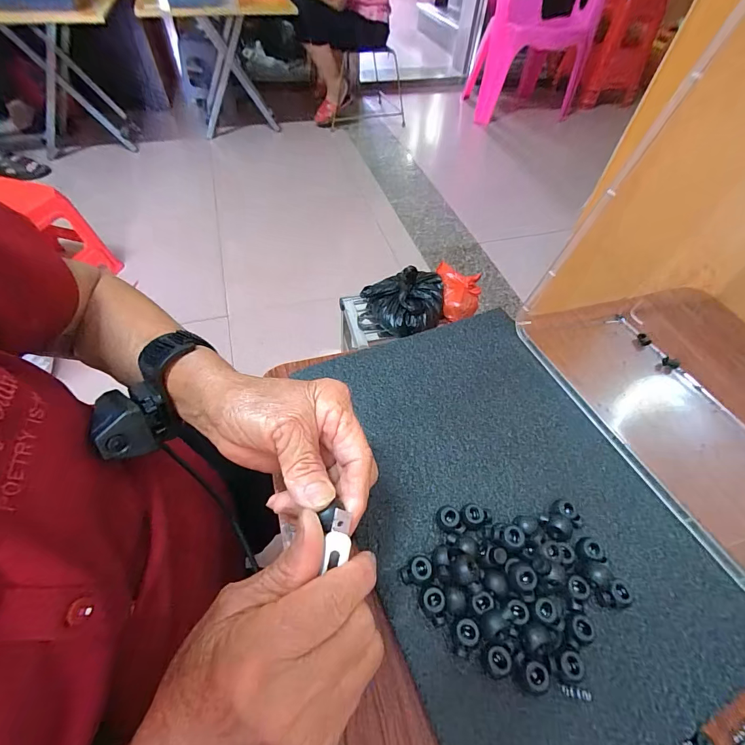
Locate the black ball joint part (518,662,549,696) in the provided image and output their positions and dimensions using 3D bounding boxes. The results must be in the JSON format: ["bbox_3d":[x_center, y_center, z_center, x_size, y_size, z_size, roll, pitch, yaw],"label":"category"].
[{"bbox_3d":[0.096,0.182,0.222,0.015,0.012,0.015,2,54,-3],"label":"black ball joint part"}]

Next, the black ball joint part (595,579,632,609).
[{"bbox_3d":[0.161,0.151,0.250,0.023,0.013,0.016,-9,55,-11],"label":"black ball joint part"}]

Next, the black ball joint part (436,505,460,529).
[{"bbox_3d":[0.057,0.108,0.275,0.016,0.013,0.015,2,54,-3],"label":"black ball joint part"}]

